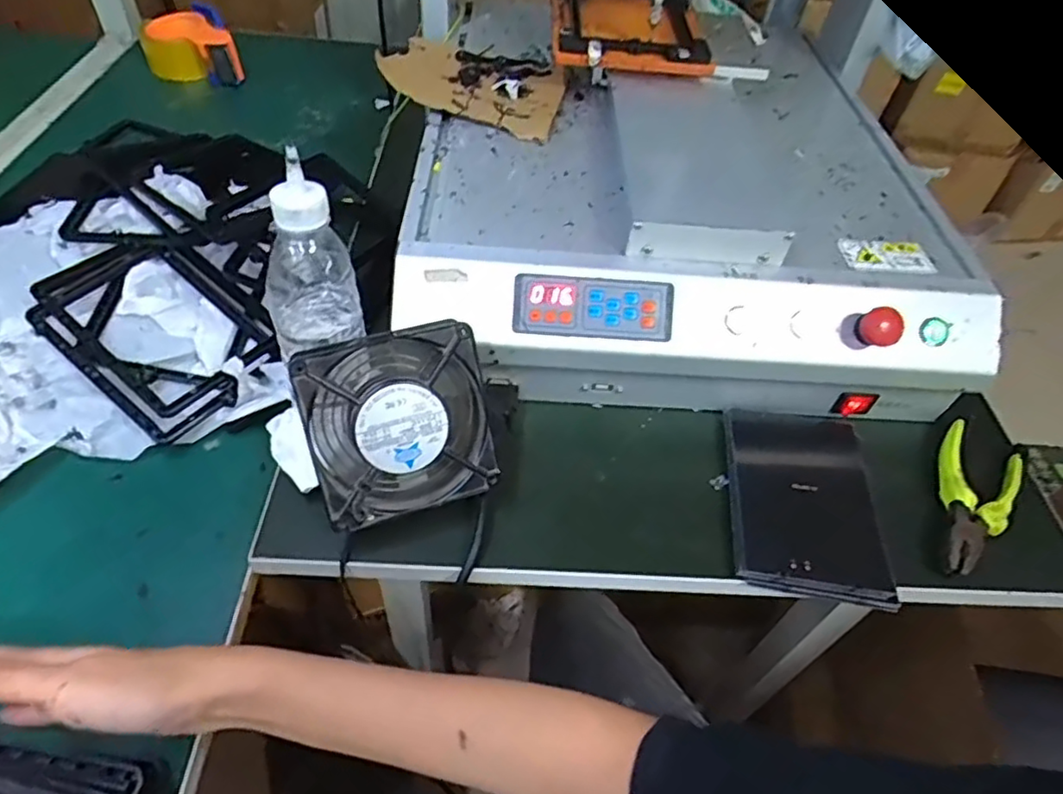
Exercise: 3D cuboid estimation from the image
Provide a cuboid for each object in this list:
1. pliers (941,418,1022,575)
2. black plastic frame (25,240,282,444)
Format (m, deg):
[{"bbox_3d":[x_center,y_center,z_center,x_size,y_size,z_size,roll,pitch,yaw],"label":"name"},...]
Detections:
[{"bbox_3d":[0.326,0.077,0.472,0.051,0.020,0.132,29,53,18],"label":"pliers"},{"bbox_3d":[-0.308,-0.053,0.524,0.177,0.034,0.117,39,60,8],"label":"black plastic frame"}]

